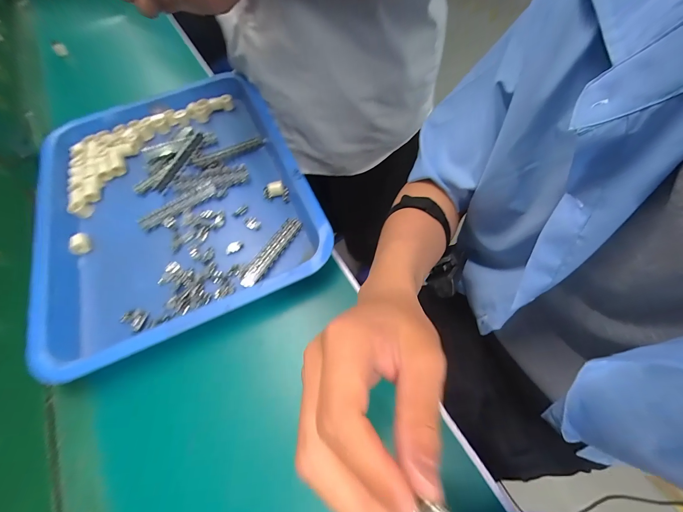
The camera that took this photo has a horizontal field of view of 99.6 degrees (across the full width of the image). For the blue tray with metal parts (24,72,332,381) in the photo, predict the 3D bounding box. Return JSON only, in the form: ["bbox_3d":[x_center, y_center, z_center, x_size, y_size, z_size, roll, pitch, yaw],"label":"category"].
[{"bbox_3d":[-0.245,-0.097,0.416,0.354,0.040,0.446,-23,63,-8],"label":"blue tray with metal parts"}]

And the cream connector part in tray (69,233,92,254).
[{"bbox_3d":[-0.351,-0.018,0.386,0.018,0.016,0.024,-16,62,-5],"label":"cream connector part in tray"}]

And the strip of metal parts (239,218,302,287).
[{"bbox_3d":[-0.089,-0.007,0.368,0.024,0.007,0.108,28,67,17],"label":"strip of metal parts"}]

